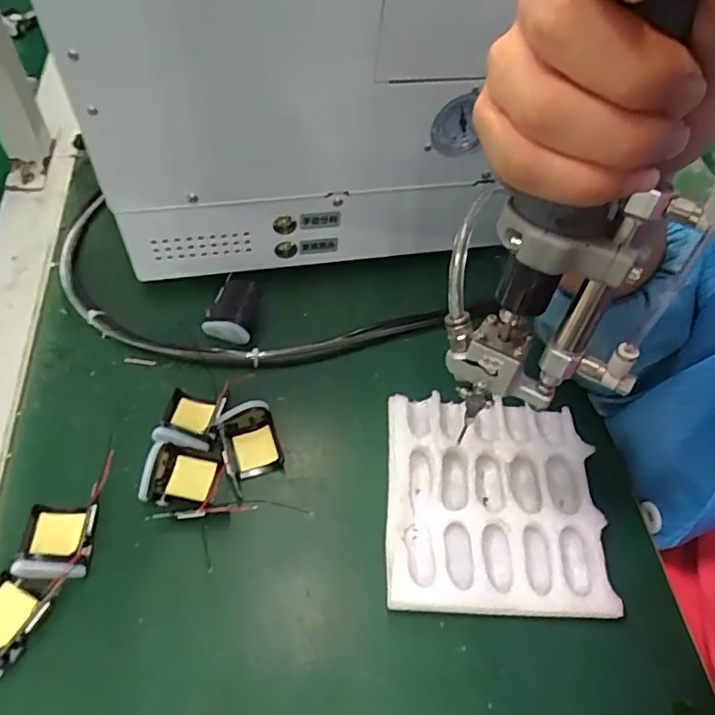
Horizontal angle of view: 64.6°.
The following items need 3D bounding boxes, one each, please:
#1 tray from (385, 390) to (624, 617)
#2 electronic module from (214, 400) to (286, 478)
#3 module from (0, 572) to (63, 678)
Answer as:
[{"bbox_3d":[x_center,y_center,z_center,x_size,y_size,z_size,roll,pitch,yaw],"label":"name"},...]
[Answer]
[{"bbox_3d":[0.081,0.087,0.348,0.124,0.019,0.130,6,55,-4],"label":"tray"},{"bbox_3d":[-0.068,0.052,0.360,0.034,0.020,0.043,-15,59,-18],"label":"electronic module"},{"bbox_3d":[-0.186,0.133,0.293,0.038,0.017,0.048,21,55,7],"label":"module"}]

